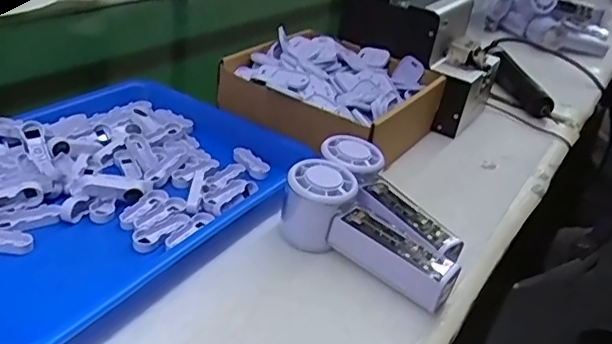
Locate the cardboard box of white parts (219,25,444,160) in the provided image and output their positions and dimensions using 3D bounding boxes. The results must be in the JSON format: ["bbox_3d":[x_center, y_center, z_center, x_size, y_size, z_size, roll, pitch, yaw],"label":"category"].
[{"bbox_3d":[0.023,-0.075,0.639,0.207,0.089,0.230,23,33,23],"label":"cardboard box of white parts"}]

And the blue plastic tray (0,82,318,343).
[{"bbox_3d":[-0.177,0.013,0.488,0.250,0.047,0.342,24,34,23],"label":"blue plastic tray"}]

